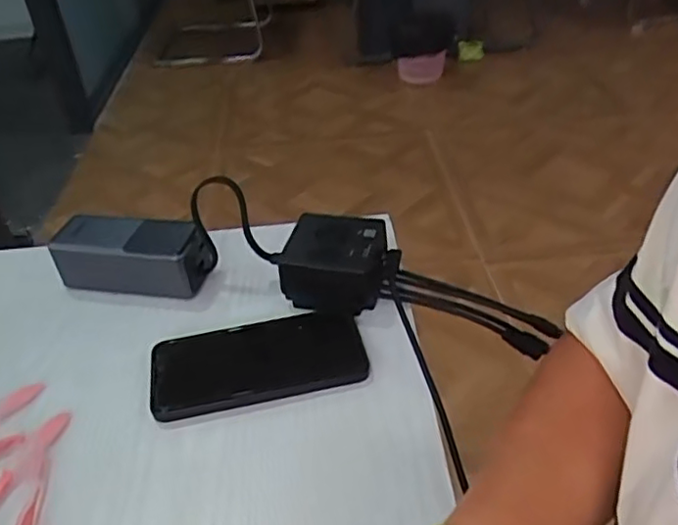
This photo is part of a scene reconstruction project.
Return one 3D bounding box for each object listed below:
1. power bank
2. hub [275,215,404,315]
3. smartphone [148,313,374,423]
[{"bbox_3d":[-0.180,-0.009,0.552,0.133,0.049,0.054,4,39,9],"label":"power bank"},{"bbox_3d":[-0.004,-0.002,0.527,0.098,0.044,0.082,10,41,17],"label":"hub"},{"bbox_3d":[-0.060,0.072,0.473,0.157,0.014,0.077,-10,39,-8],"label":"smartphone"}]

